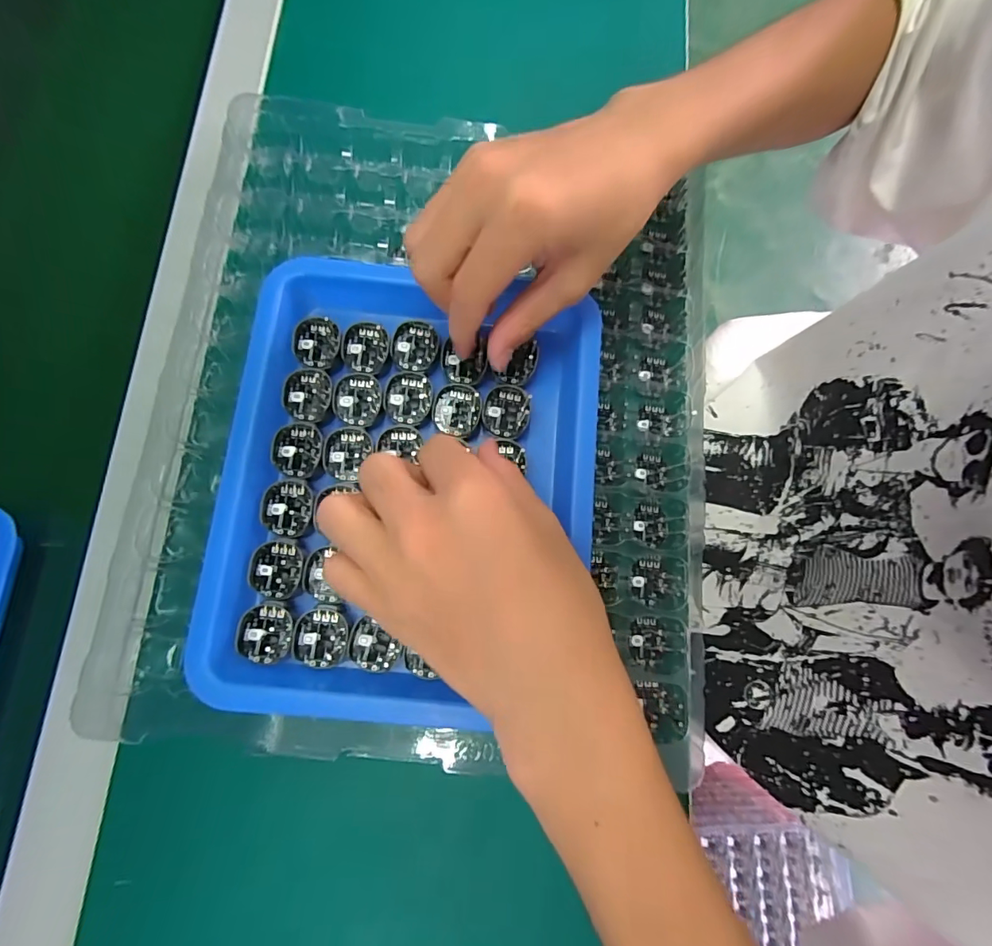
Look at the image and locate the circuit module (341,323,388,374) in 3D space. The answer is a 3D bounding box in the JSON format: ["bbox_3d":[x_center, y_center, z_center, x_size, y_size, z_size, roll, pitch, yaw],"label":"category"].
[{"bbox_3d":[-0.071,-0.068,0.258,0.024,0.004,0.028,0,78,-1],"label":"circuit module"}]

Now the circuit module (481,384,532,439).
[{"bbox_3d":[0.006,-0.033,0.254,0.026,0.004,0.030,8,78,1],"label":"circuit module"}]

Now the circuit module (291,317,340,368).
[{"bbox_3d":[-0.096,-0.070,0.257,0.024,0.004,0.028,-4,78,-2],"label":"circuit module"}]

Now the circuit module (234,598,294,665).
[{"bbox_3d":[-0.109,0.075,0.226,0.025,0.004,0.028,3,78,0],"label":"circuit module"}]

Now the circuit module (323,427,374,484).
[{"bbox_3d":[-0.076,-0.010,0.246,0.022,0.004,0.028,10,78,1],"label":"circuit module"}]

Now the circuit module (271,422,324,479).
[{"bbox_3d":[-0.101,-0.012,0.245,0.024,0.004,0.028,0,78,-1],"label":"circuit module"}]

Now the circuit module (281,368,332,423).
[{"bbox_3d":[-0.098,-0.041,0.251,0.024,0.004,0.028,-5,78,-2],"label":"circuit module"}]

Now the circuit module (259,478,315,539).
[{"bbox_3d":[-0.103,0.017,0.238,0.024,0.004,0.029,-3,78,-2],"label":"circuit module"}]

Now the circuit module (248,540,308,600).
[{"bbox_3d":[-0.106,0.046,0.232,0.025,0.004,0.027,4,78,0],"label":"circuit module"}]

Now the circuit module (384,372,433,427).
[{"bbox_3d":[-0.047,-0.040,0.253,0.024,0.004,0.028,0,78,-1],"label":"circuit module"}]

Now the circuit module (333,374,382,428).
[{"bbox_3d":[-0.073,-0.039,0.252,0.024,0.004,0.028,2,78,0],"label":"circuit module"}]

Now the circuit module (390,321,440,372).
[{"bbox_3d":[-0.044,-0.070,0.263,0.026,0.008,0.032,-7,78,-2],"label":"circuit module"}]

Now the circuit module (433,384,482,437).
[{"bbox_3d":[-0.020,-0.034,0.255,0.025,0.004,0.027,2,78,0],"label":"circuit module"}]

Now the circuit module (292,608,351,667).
[{"bbox_3d":[-0.082,0.078,0.228,0.024,0.004,0.026,4,78,0],"label":"circuit module"}]

